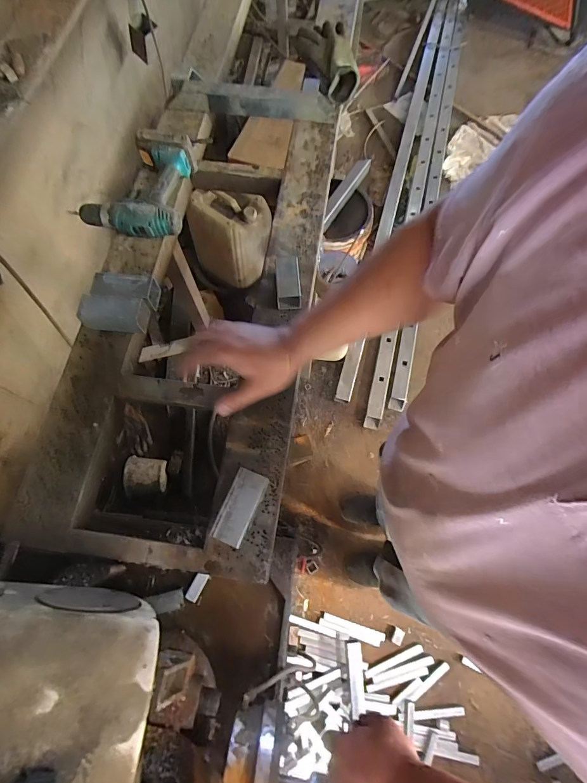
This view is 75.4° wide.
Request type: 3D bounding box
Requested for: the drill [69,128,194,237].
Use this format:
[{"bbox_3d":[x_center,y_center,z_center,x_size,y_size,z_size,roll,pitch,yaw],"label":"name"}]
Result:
[{"bbox_3d":[-0.299,-0.394,0.722,0.194,0.076,0.194,6,71,2],"label":"drill"}]

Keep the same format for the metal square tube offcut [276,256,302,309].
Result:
[{"bbox_3d":[-0.009,-0.201,0.681,0.044,0.044,0.097,-2,70,0],"label":"metal square tube offcut"}]

